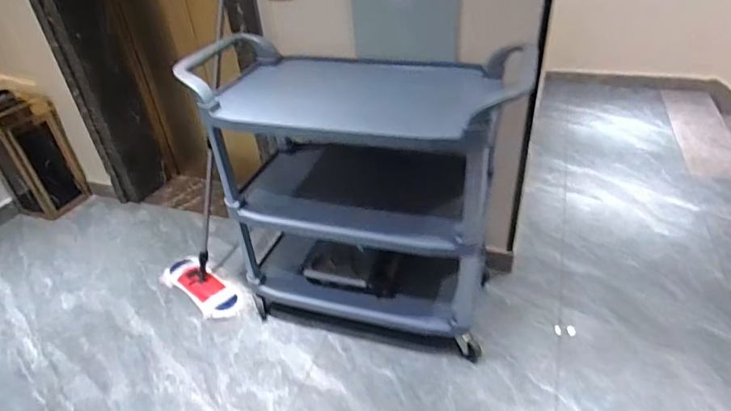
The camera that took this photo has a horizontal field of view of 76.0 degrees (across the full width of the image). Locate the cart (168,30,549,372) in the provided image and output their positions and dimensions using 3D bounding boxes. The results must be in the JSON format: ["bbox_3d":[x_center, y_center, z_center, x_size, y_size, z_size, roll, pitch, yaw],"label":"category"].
[{"bbox_3d":[-0.014,-0.064,1.687,0.980,0.966,0.599,9,37,18],"label":"cart"}]

